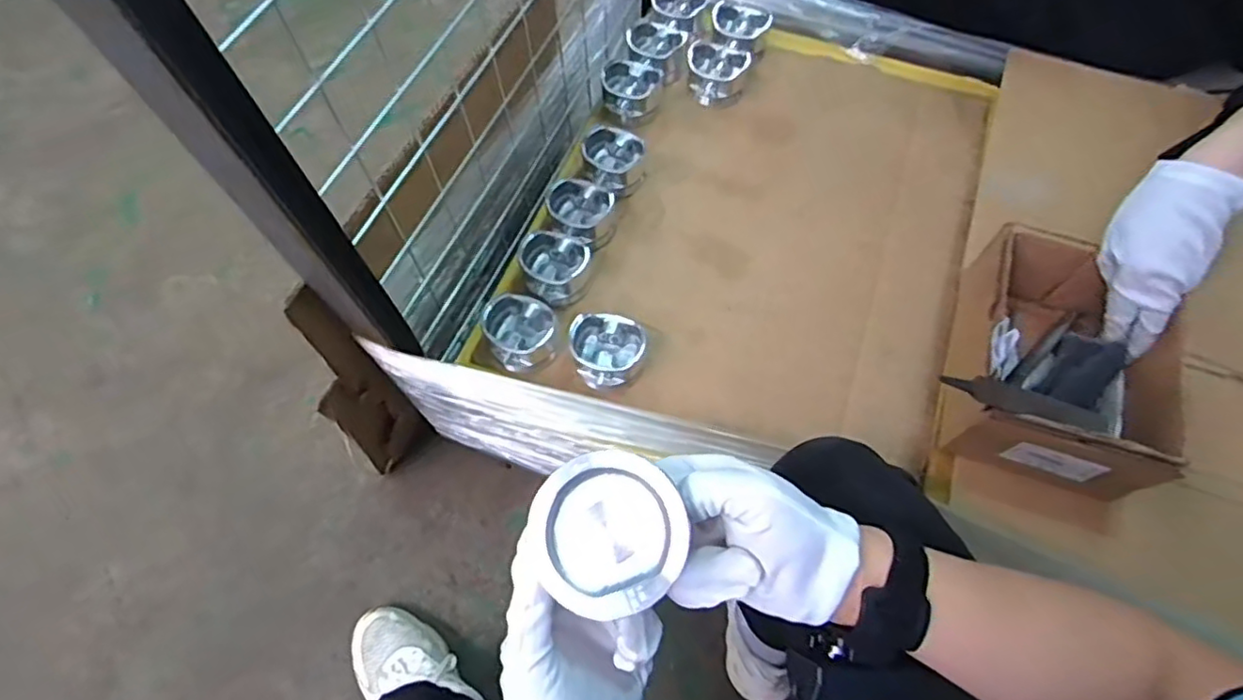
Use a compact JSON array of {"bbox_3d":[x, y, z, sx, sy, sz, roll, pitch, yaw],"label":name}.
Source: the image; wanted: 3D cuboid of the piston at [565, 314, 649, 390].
[{"bbox_3d":[-0.013,0.002,0.676,0.077,0.043,0.069,-4,67,0],"label":"piston"}]

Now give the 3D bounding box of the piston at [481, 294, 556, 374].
[{"bbox_3d":[-0.108,-0.020,0.689,0.069,0.046,0.075,-1,67,1],"label":"piston"}]

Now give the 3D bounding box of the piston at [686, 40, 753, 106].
[{"bbox_3d":[0.124,-0.357,0.858,0.081,0.053,0.086,11,68,6],"label":"piston"}]

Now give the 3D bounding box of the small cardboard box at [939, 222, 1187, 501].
[{"bbox_3d":[0.391,0.015,0.596,0.159,0.163,0.198,18,69,9],"label":"small cardboard box"}]

